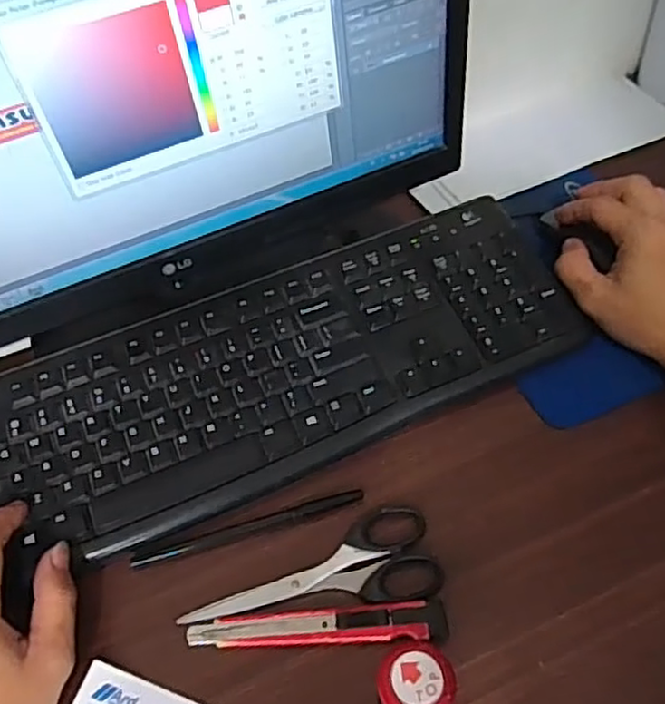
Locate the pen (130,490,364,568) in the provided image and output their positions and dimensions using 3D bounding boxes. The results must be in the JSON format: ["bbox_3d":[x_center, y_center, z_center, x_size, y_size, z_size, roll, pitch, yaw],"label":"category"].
[{"bbox_3d":[-0.052,0.110,0.418,0.145,0.009,0.009,-16,55,-7],"label":"pen"}]

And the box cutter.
[{"bbox_3d":[-0.009,0.154,0.375,0.144,0.010,0.021,-2,54,2],"label":"box cutter"}]

